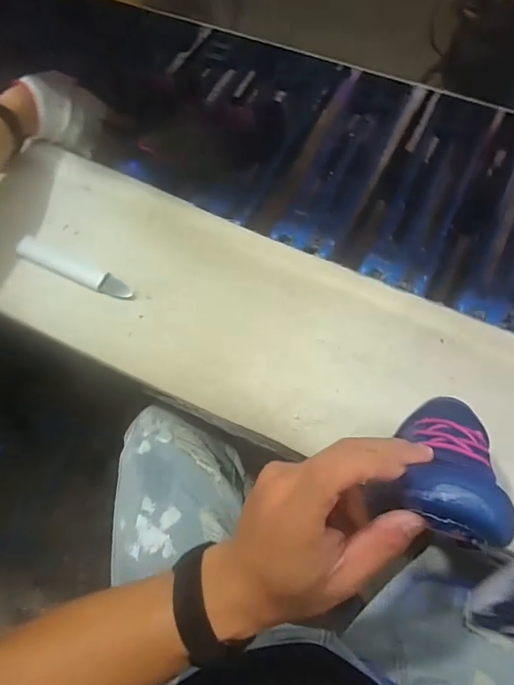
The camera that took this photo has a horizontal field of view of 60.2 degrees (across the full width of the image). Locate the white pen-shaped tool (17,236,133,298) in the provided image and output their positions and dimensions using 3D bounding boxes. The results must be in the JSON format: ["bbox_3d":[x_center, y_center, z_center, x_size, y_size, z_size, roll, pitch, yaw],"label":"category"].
[{"bbox_3d":[-0.233,-0.092,0.559,0.160,0.025,0.031,24,71,12],"label":"white pen-shaped tool"}]

